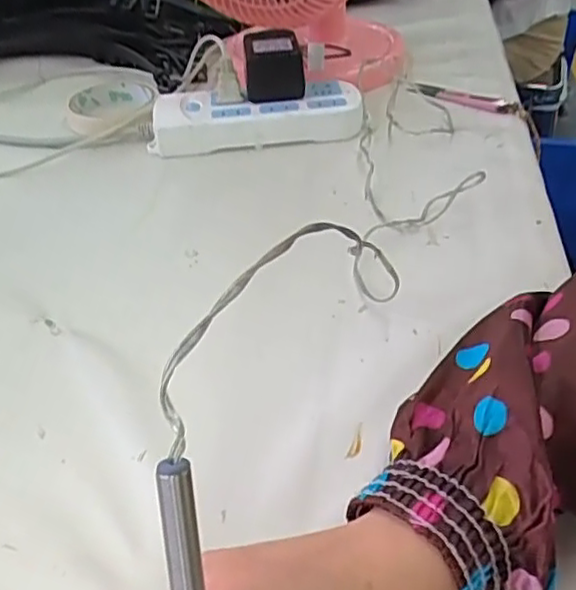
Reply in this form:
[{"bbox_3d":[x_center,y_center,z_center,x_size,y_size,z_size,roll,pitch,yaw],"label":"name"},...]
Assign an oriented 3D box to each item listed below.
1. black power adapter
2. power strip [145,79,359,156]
[{"bbox_3d":[-0.013,-0.202,0.576,0.051,0.055,0.049,-3,40,-5],"label":"black power adapter"},{"bbox_3d":[-0.027,-0.159,0.578,0.184,0.034,0.073,1,40,-1],"label":"power strip"}]

